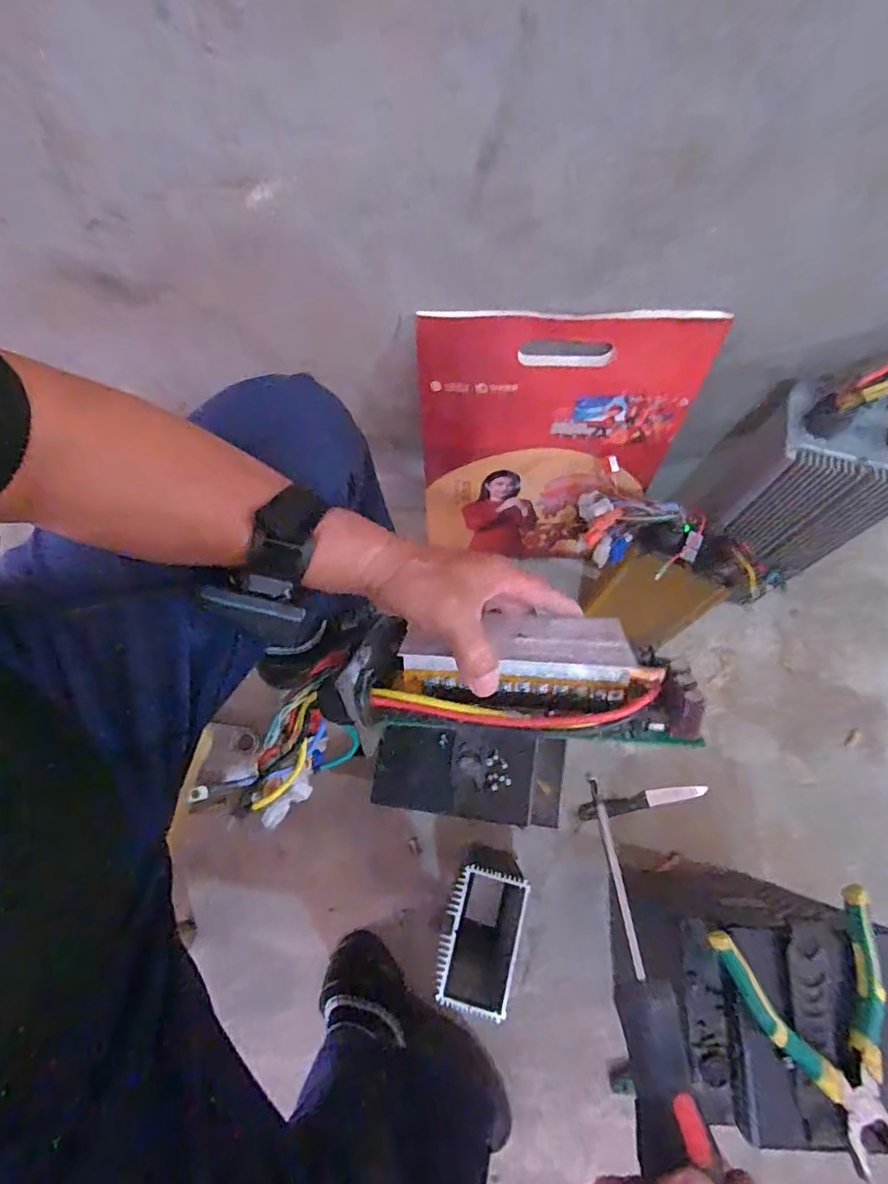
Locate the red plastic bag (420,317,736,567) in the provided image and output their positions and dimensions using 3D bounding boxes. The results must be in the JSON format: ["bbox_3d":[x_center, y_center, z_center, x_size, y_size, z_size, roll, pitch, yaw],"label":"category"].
[{"bbox_3d":[0.114,-0.145,0.652,0.272,0.387,0.012,0,61,1],"label":"red plastic bag"}]

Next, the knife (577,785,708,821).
[{"bbox_3d":[0.263,0.277,0.745,0.168,0.010,0.022,-12,75,-3],"label":"knife"}]

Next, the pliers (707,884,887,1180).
[{"bbox_3d":[0.304,0.345,0.443,0.131,0.025,0.171,-14,75,-4],"label":"pliers"}]

